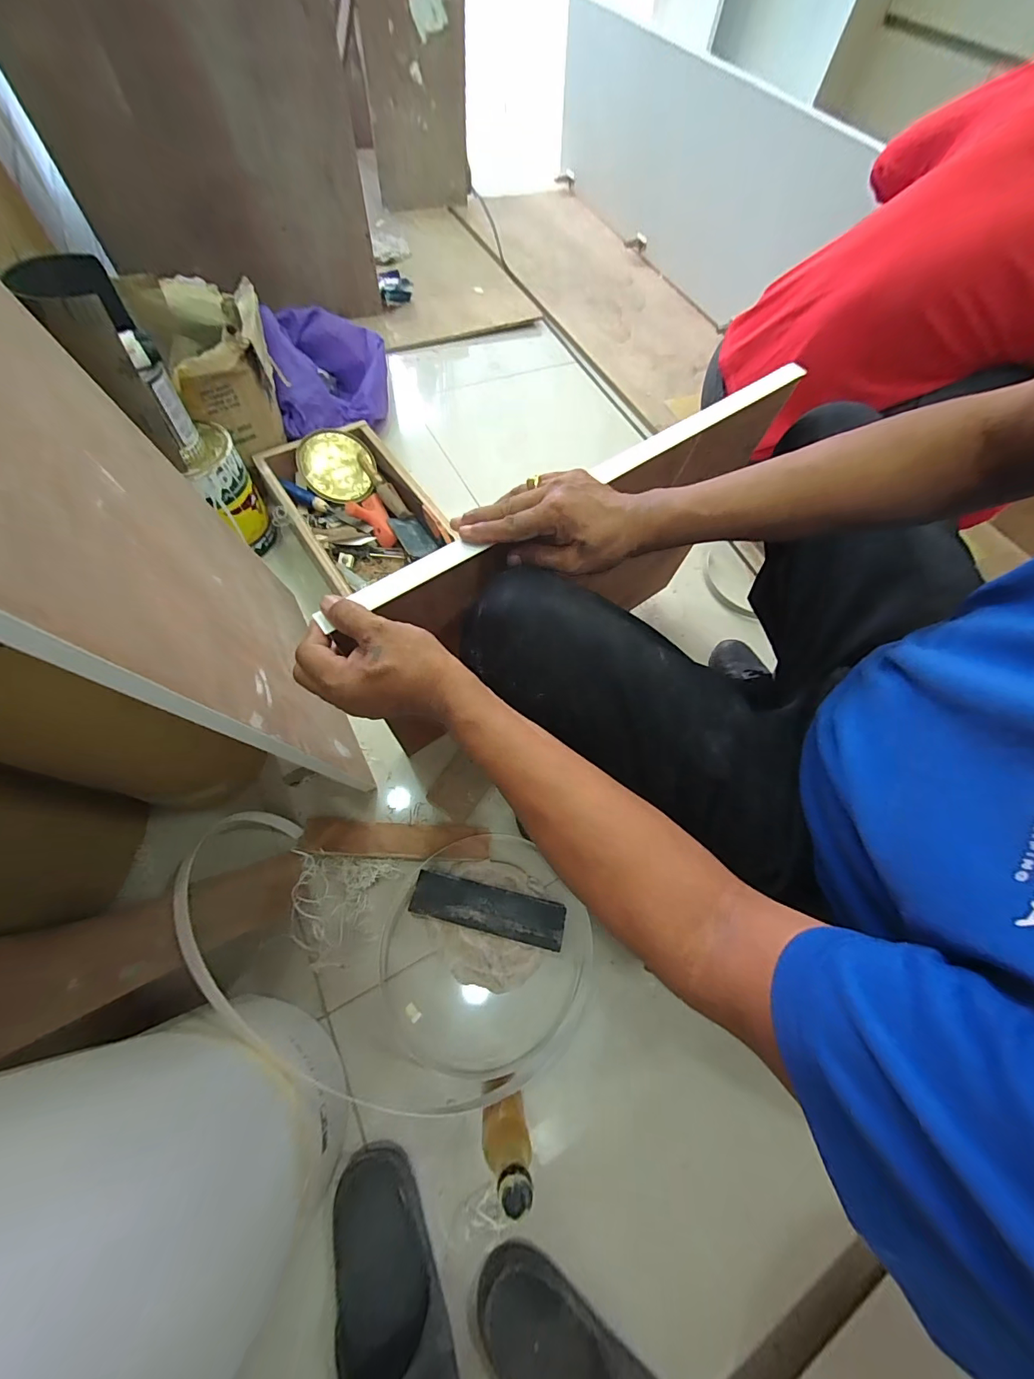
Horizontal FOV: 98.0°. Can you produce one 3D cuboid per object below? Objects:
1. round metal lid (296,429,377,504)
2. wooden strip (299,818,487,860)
[{"bbox_3d":[-0.377,-0.469,0.951,0.151,0.015,0.151,2,85,-22],"label":"round metal lid"},{"bbox_3d":[-0.181,0.230,0.687,0.275,0.013,0.052,5,67,-5],"label":"wooden strip"}]

